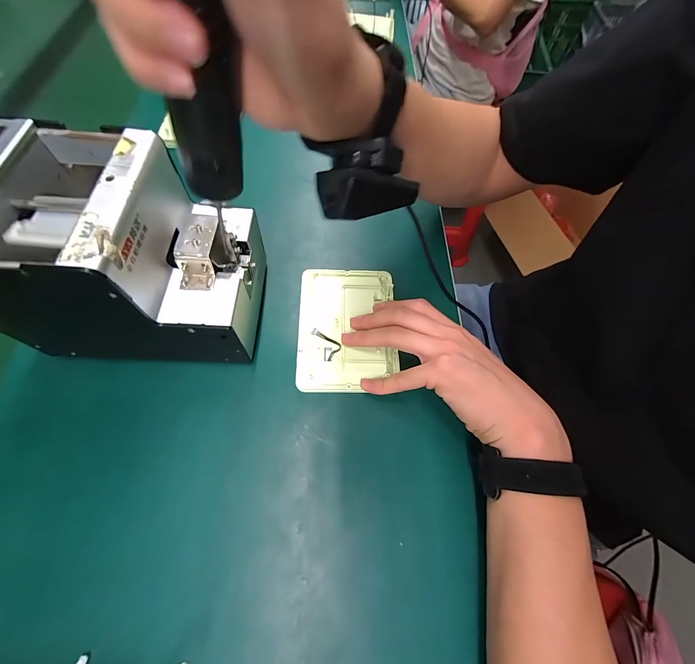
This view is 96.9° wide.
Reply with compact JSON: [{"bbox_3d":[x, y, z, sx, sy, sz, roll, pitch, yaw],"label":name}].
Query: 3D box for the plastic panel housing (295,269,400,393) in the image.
[{"bbox_3d":[0.000,-0.008,0.313,0.097,0.012,0.134,1,66,-3],"label":"plastic panel housing"}]

